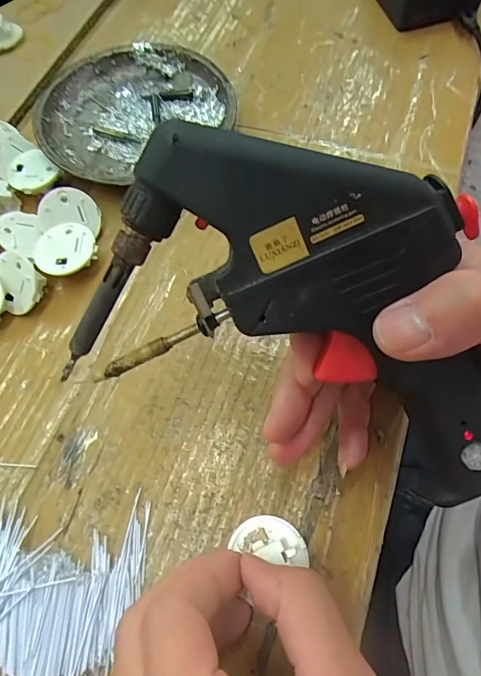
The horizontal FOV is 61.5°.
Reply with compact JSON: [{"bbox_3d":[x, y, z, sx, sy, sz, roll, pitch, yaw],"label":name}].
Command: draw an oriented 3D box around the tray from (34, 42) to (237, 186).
[{"bbox_3d":[-0.080,-0.173,0.310,0.143,0.025,0.143,-1,68,3],"label":"tray"}]

